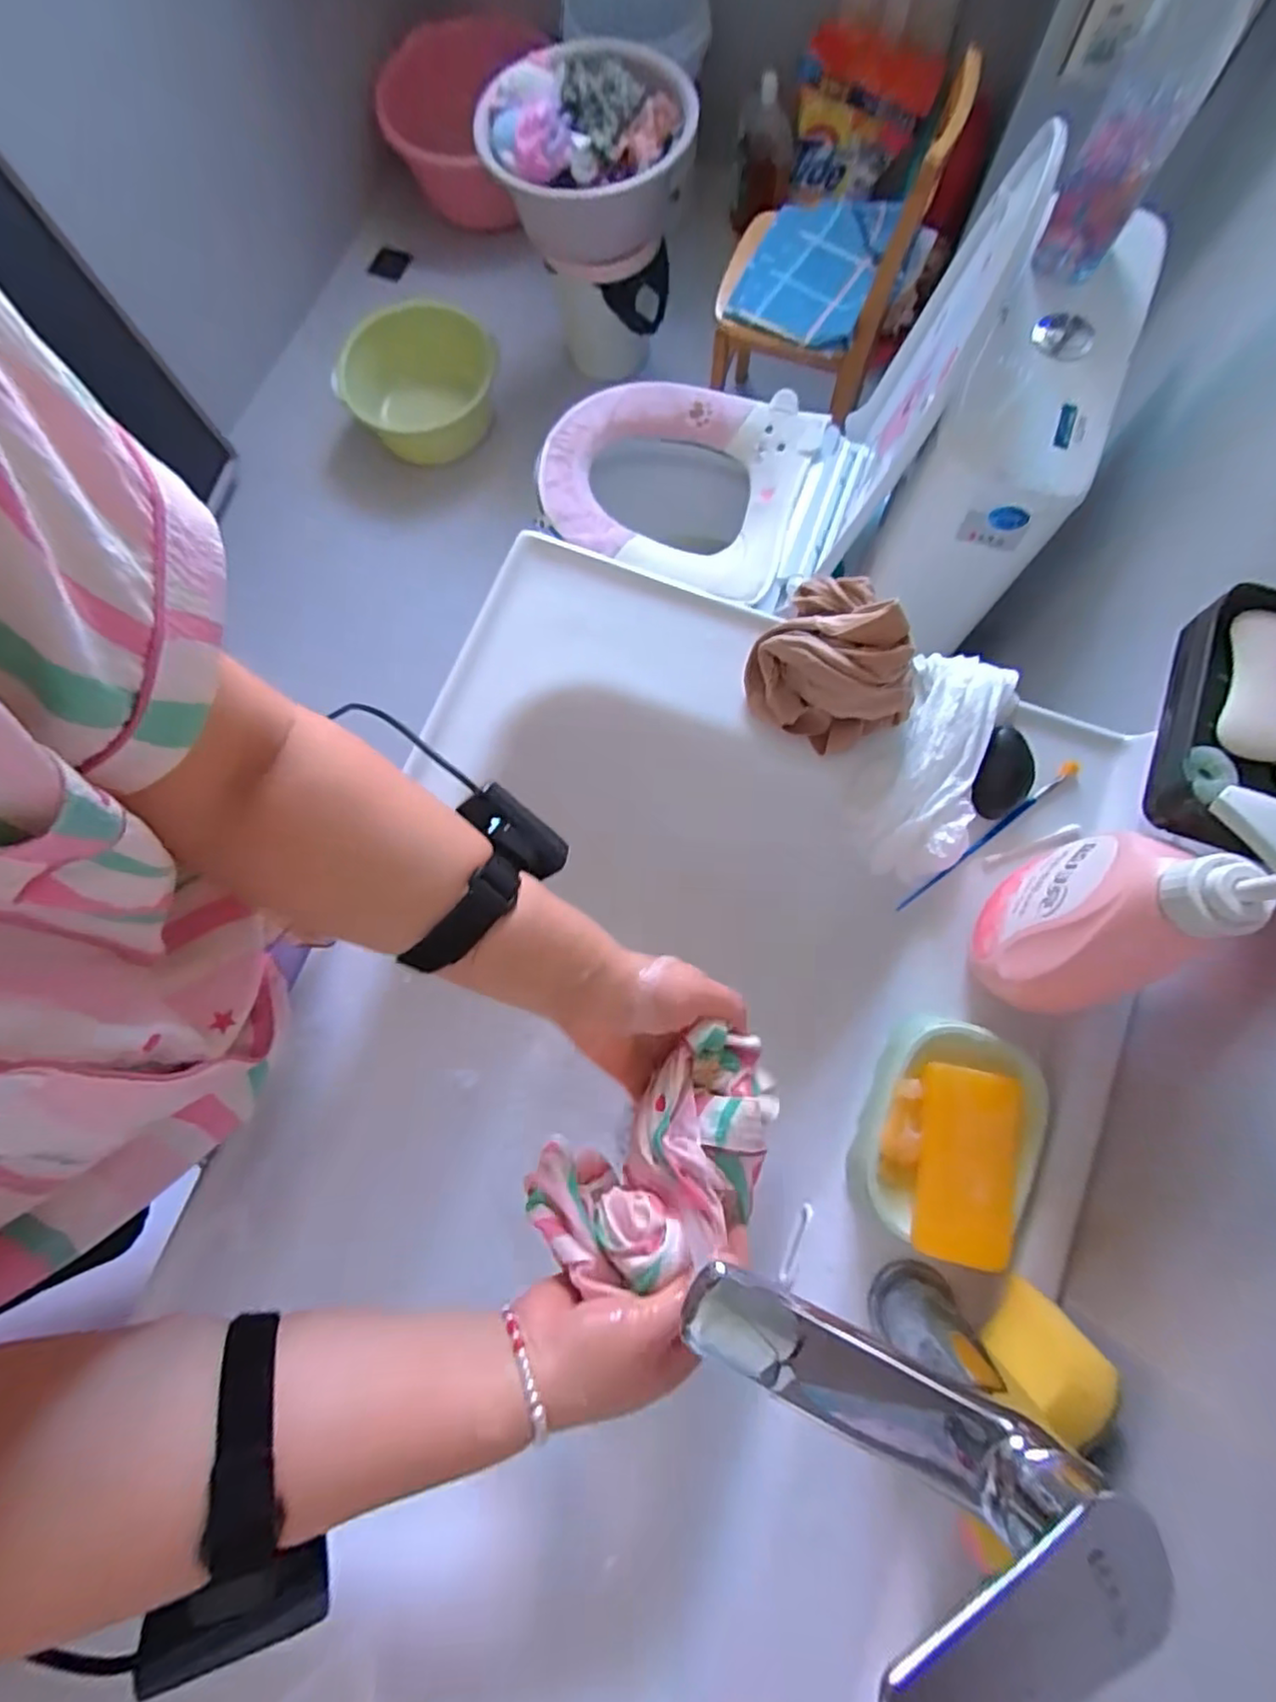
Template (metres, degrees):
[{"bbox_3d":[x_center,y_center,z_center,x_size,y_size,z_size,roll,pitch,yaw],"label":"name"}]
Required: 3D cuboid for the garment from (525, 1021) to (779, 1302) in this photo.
[{"bbox_3d":[0.019,0.188,0.390,0.161,0.065,0.095,-38,79,-7],"label":"garment"}]

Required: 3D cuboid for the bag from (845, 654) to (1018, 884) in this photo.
[{"bbox_3d":[0.203,-0.069,0.448,0.079,0.039,0.178,21,79,6],"label":"bag"}]

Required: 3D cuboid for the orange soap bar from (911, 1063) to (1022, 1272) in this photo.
[{"bbox_3d":[0.190,0.180,0.374,0.050,0.026,0.102,8,73,26],"label":"orange soap bar"}]

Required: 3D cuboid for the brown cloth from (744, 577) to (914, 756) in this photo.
[{"bbox_3d":[0.134,-0.126,0.426,0.109,0.079,0.094,37,81,9],"label":"brown cloth"}]

